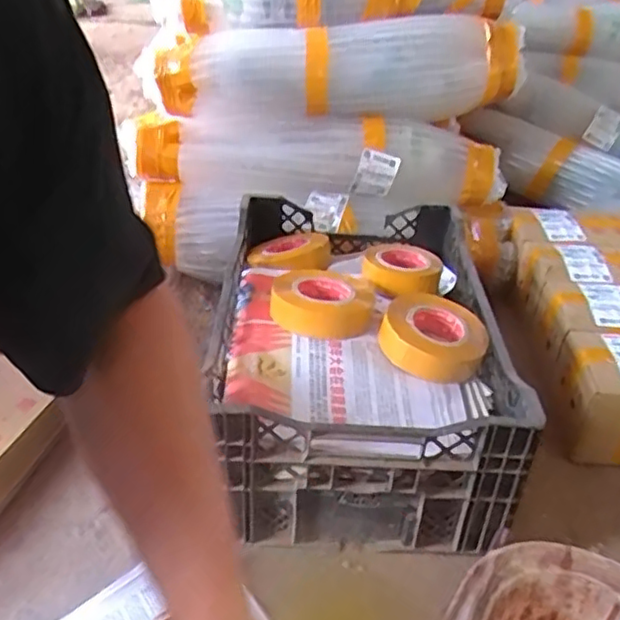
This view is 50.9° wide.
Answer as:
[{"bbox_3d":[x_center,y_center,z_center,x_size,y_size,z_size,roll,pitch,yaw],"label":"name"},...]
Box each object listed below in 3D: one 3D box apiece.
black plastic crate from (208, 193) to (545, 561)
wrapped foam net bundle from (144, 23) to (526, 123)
[{"bbox_3d":[0.067,0.065,1.029,0.381,0.228,0.594,4,31,-2],"label":"black plastic crate"},{"bbox_3d":[0.052,-0.488,1.314,0.719,0.204,0.182,3,31,-4],"label":"wrapped foam net bundle"}]

